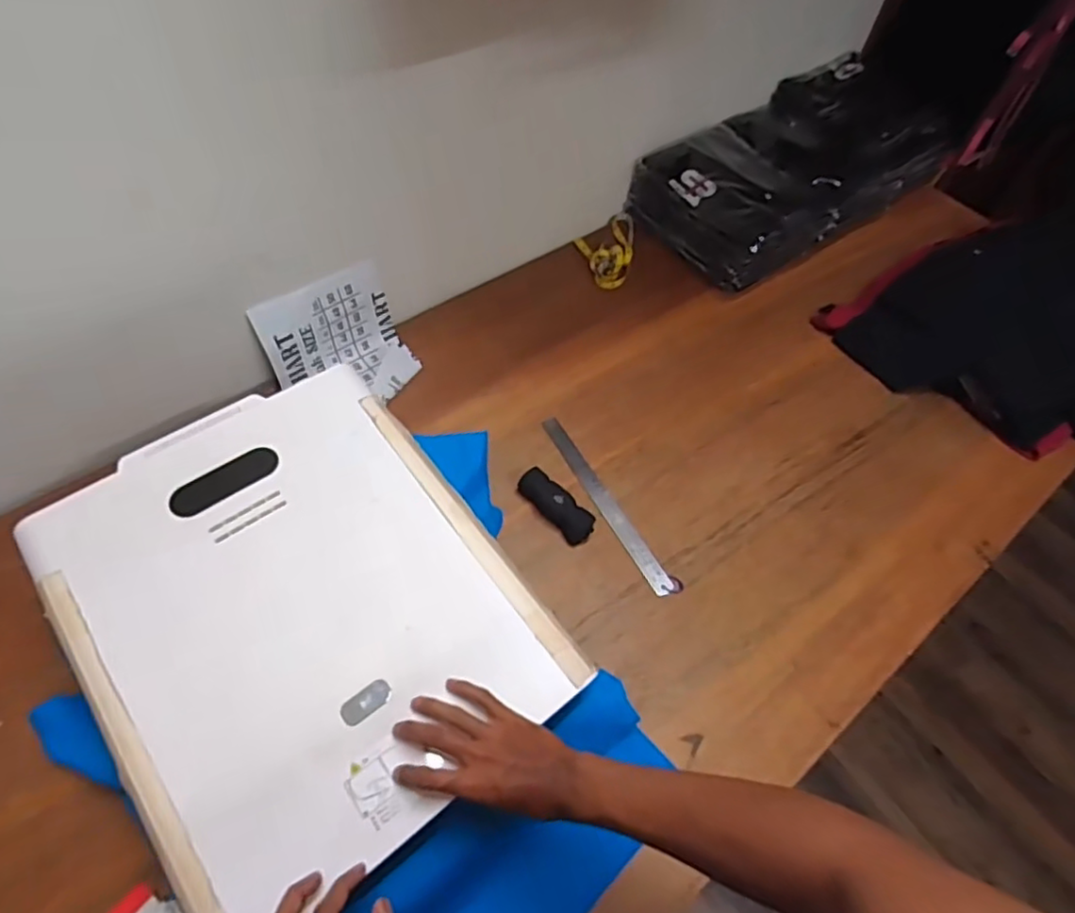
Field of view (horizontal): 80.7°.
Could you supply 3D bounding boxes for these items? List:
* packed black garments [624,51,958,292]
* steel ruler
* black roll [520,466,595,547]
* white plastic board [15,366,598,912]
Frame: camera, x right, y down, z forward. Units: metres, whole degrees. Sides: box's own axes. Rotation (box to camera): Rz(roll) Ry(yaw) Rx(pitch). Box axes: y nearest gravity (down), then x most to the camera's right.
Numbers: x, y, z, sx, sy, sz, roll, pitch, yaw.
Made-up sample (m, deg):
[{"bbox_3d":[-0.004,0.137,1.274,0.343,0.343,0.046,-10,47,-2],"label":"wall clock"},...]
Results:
[{"bbox_3d":[0.559,-0.604,1.296,0.725,0.138,0.318,-30,65,-23],"label":"packed black garments"},{"bbox_3d":[0.099,0.067,0.938,0.032,0.009,0.318,-25,63,-18],"label":"steel ruler"},{"bbox_3d":[0.028,0.069,0.912,0.049,0.029,0.125,-37,68,-26],"label":"black roll"},{"bbox_3d":[-0.249,0.148,0.665,0.403,0.029,0.501,-33,67,-20],"label":"white plastic board"}]

